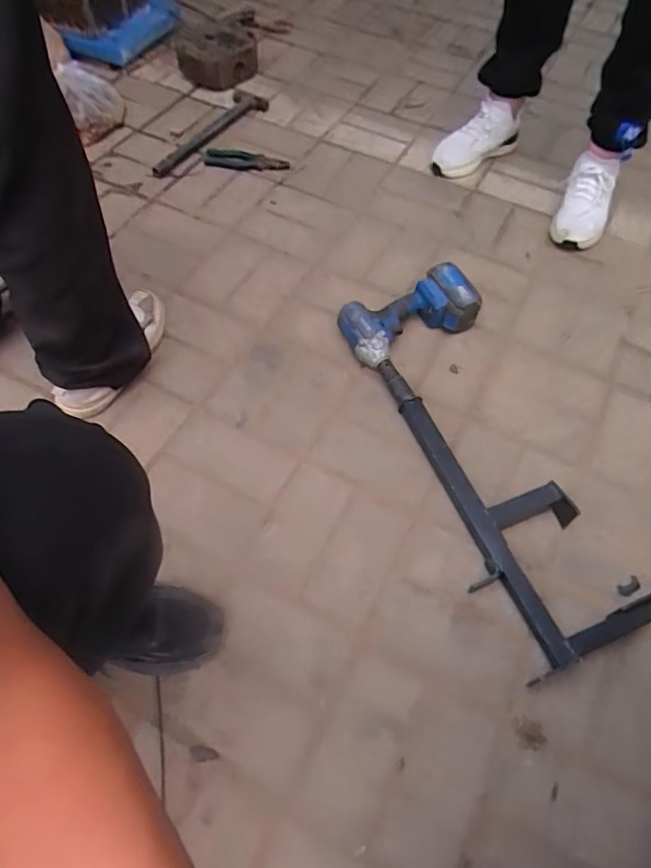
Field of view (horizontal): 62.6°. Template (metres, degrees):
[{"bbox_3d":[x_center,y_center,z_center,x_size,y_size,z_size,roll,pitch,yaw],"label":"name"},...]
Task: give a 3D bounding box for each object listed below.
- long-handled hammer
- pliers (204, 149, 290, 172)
[{"bbox_3d":[-0.281,-0.728,1.291,0.104,0.048,0.365,35,64,18],"label":"long-handled hammer"},{"bbox_3d":[-0.185,-0.646,1.260,0.199,0.020,0.074,6,59,2],"label":"pliers"}]

